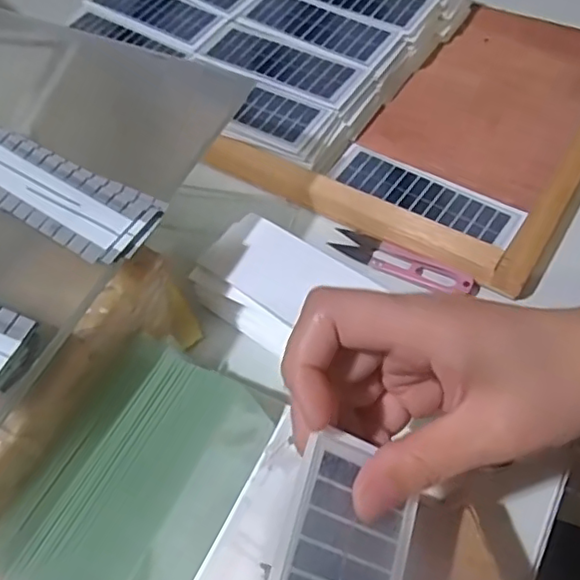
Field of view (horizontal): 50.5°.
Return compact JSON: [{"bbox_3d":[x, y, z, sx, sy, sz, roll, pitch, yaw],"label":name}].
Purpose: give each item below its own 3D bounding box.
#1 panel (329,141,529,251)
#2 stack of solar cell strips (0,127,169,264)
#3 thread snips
[{"bbox_3d":[0.100,-0.073,0.463,0.146,0.006,0.045,28,62,22],"label":"panel"},{"bbox_3d":[-0.131,-0.053,0.330,0.128,0.007,0.046,24,67,18],"label":"stack of solar cell strips"},{"bbox_3d":[0.077,-0.019,0.423,0.102,0.013,0.023,28,62,22],"label":"thread snips"}]

